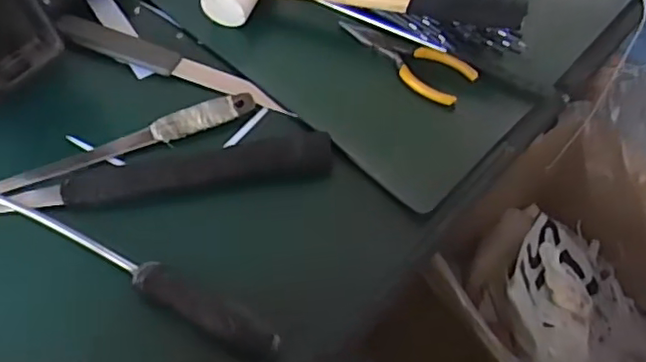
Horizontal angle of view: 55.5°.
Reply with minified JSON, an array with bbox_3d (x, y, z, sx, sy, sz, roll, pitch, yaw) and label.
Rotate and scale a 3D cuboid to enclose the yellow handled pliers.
[{"bbox_3d":[0.065,-0.105,0.507,0.123,0.008,0.043,36,65,20],"label":"yellow handled pliers"}]

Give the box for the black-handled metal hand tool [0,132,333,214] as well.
[{"bbox_3d":[-0.128,-0.003,0.440,0.267,0.027,0.032,-7,59,-3],"label":"black-handled metal hand tool"}]

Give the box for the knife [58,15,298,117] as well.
[{"bbox_3d":[-0.123,-0.097,0.508,0.219,0.011,0.027,20,61,12],"label":"knife"}]

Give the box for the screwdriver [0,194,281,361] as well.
[{"bbox_3d":[-0.141,0.056,0.411,0.253,0.028,0.024,24,62,15],"label":"screwdriver"}]

